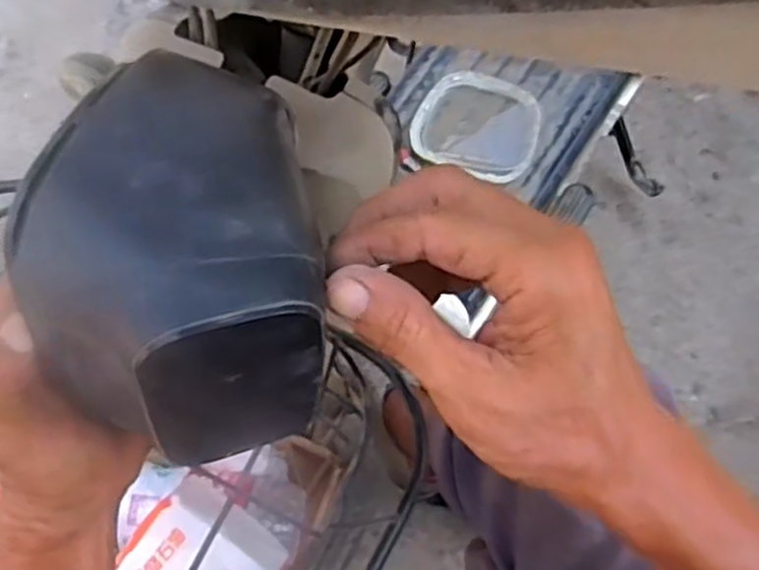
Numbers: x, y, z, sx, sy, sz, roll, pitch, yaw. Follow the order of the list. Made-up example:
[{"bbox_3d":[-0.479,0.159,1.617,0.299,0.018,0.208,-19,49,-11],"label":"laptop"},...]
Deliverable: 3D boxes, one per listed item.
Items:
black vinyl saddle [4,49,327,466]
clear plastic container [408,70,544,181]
[{"bbox_3d":[-0.071,-0.014,0.276,0.093,0.058,0.138,-10,70,-4],"label":"black vinyl saddle"},{"bbox_3d":[0.114,-0.189,0.919,0.144,0.018,0.114,14,83,4],"label":"clear plastic container"}]

